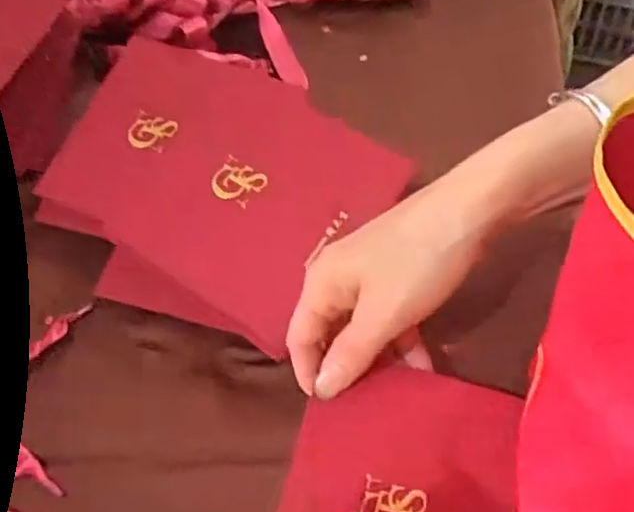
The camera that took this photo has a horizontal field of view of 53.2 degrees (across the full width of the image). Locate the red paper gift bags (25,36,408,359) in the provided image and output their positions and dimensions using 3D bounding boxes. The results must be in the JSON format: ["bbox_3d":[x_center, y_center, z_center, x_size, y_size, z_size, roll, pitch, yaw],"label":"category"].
[{"bbox_3d":[-0.072,-0.058,0.407,0.223,0.020,0.144,30,73,22],"label":"red paper gift bags"}]

